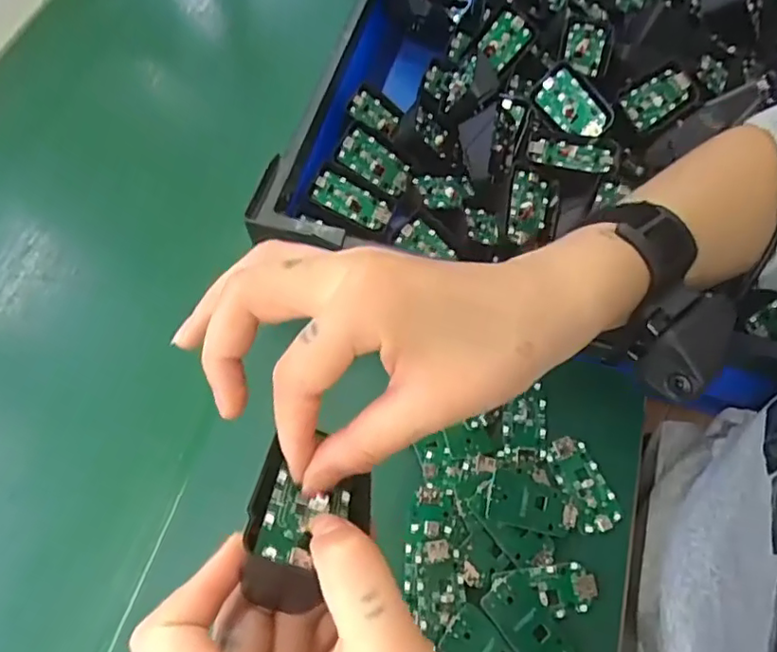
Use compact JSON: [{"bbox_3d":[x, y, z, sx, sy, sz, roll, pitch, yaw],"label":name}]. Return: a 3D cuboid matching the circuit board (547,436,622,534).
[{"bbox_3d":[0.133,0.106,0.396,0.031,0.004,0.063,-19,63,-8],"label":"circuit board"}]

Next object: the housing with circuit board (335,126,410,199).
[{"bbox_3d":[-0.012,-0.136,0.483,0.064,0.010,0.035,29,90,-12],"label":"housing with circuit board"}]

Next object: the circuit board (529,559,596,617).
[{"bbox_3d":[0.112,0.166,0.367,0.044,0.008,0.029,-11,63,-4],"label":"circuit board"}]

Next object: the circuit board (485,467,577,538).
[{"bbox_3d":[0.094,0.115,0.381,0.061,0.007,0.034,20,59,-10],"label":"circuit board"}]

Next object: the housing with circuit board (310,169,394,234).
[{"bbox_3d":[-0.029,-0.100,0.466,0.066,0.004,0.040,20,63,-13],"label":"housing with circuit board"}]

